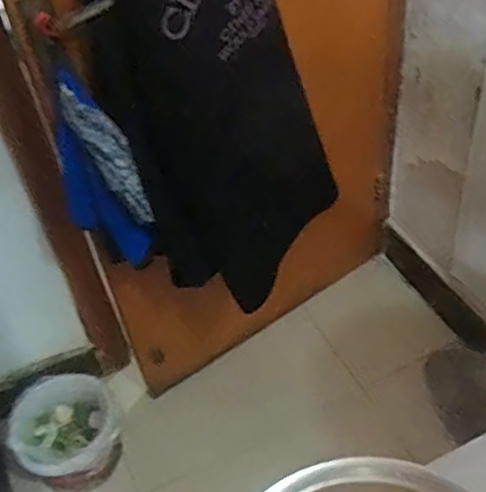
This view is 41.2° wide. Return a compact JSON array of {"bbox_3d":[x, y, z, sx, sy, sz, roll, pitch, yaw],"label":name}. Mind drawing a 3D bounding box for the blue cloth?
[{"bbox_3d":[-0.248,-0.110,1.132,0.122,0.373,0.124,-23,46,-16],"label":"blue cloth"}]

